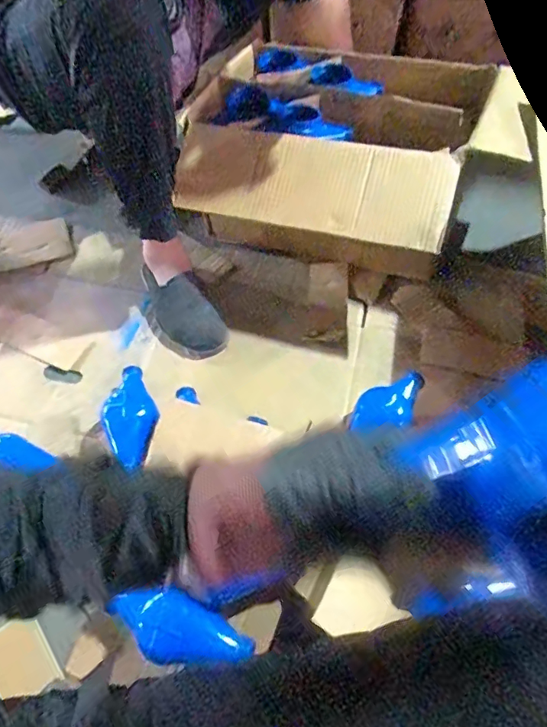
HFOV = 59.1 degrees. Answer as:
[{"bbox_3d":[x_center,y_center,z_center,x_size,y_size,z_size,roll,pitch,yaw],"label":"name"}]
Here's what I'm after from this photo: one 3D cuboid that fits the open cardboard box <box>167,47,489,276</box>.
[{"bbox_3d":[0.103,-0.343,0.907,0.455,0.269,0.416,12,58,10],"label":"open cardboard box"}]

